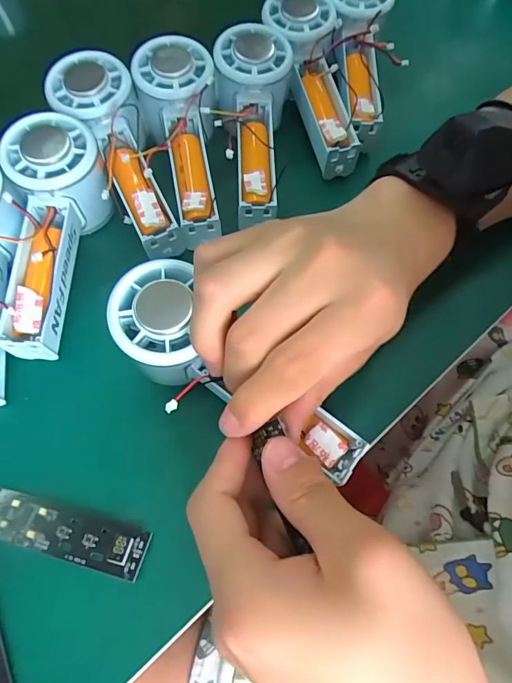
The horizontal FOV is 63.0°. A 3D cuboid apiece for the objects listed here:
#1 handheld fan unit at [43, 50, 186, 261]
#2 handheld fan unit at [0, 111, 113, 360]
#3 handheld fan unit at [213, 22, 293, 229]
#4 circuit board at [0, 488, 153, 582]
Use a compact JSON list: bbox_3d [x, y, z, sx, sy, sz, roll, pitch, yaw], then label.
[{"bbox_3d":[-0.094,-0.126,0.294,0.056,0.051,0.151,-22,81,-11],"label":"handheld fan unit"},{"bbox_3d":[-0.128,-0.064,0.268,0.055,0.055,0.146,4,78,1],"label":"handheld fan unit"},{"bbox_3d":[-0.006,-0.160,0.300,0.054,0.056,0.138,6,65,2],"label":"handheld fan unit"},{"bbox_3d":[-0.101,0.097,0.214,0.091,0.007,0.023,14,66,6],"label":"circuit board"}]

